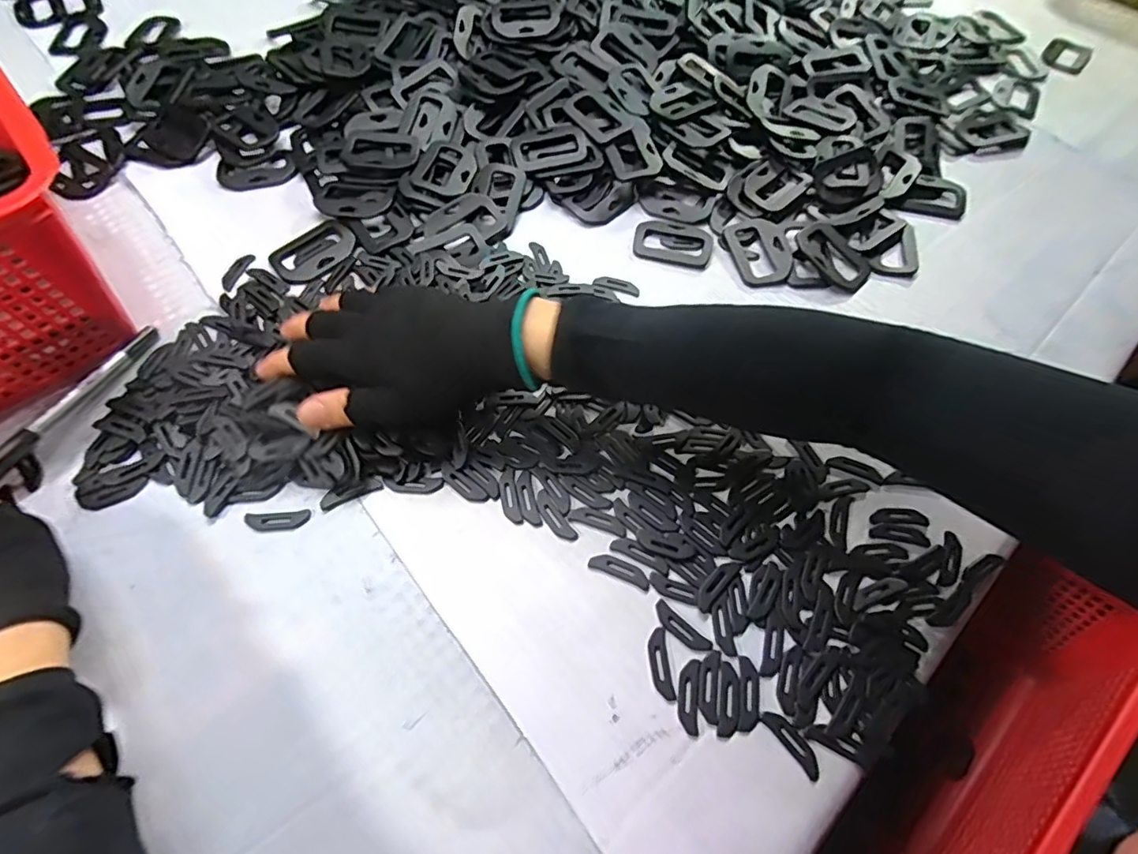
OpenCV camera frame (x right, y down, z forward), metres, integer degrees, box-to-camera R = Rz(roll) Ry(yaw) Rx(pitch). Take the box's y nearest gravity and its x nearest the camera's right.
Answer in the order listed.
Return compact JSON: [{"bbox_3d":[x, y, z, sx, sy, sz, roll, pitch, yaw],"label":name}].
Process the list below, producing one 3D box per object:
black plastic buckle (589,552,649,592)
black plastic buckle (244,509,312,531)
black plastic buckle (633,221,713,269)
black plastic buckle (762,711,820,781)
[{"bbox_3d":[0.030,0.080,0.317,0.036,0.004,0.011,23,62,9],"label":"black plastic buckle"},{"bbox_3d":[-0.167,0.054,0.321,0.036,0.004,0.011,-4,61,-6],"label":"black plastic buckle"},{"bbox_3d":[0.082,-0.145,0.438,0.059,0.005,0.043,14,61,5],"label":"black plastic buckle"},{"bbox_3d":[0.112,0.157,0.279,0.010,0.004,0.035,-32,67,-19],"label":"black plastic buckle"}]

